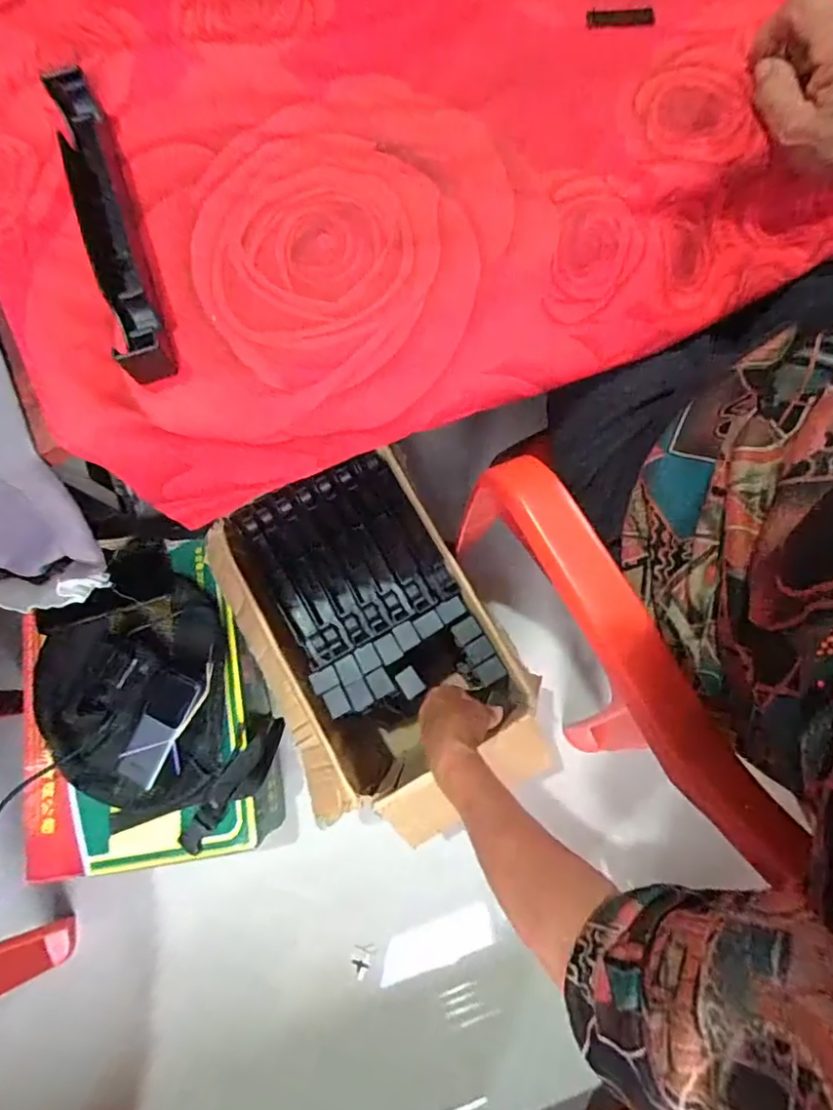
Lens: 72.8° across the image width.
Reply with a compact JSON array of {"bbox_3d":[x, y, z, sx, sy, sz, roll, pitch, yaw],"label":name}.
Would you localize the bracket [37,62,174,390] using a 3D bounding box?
[{"bbox_3d":[-0.176,-0.189,0.324,0.027,0.027,0.192,-19,78,-4],"label":"bracket"}]

